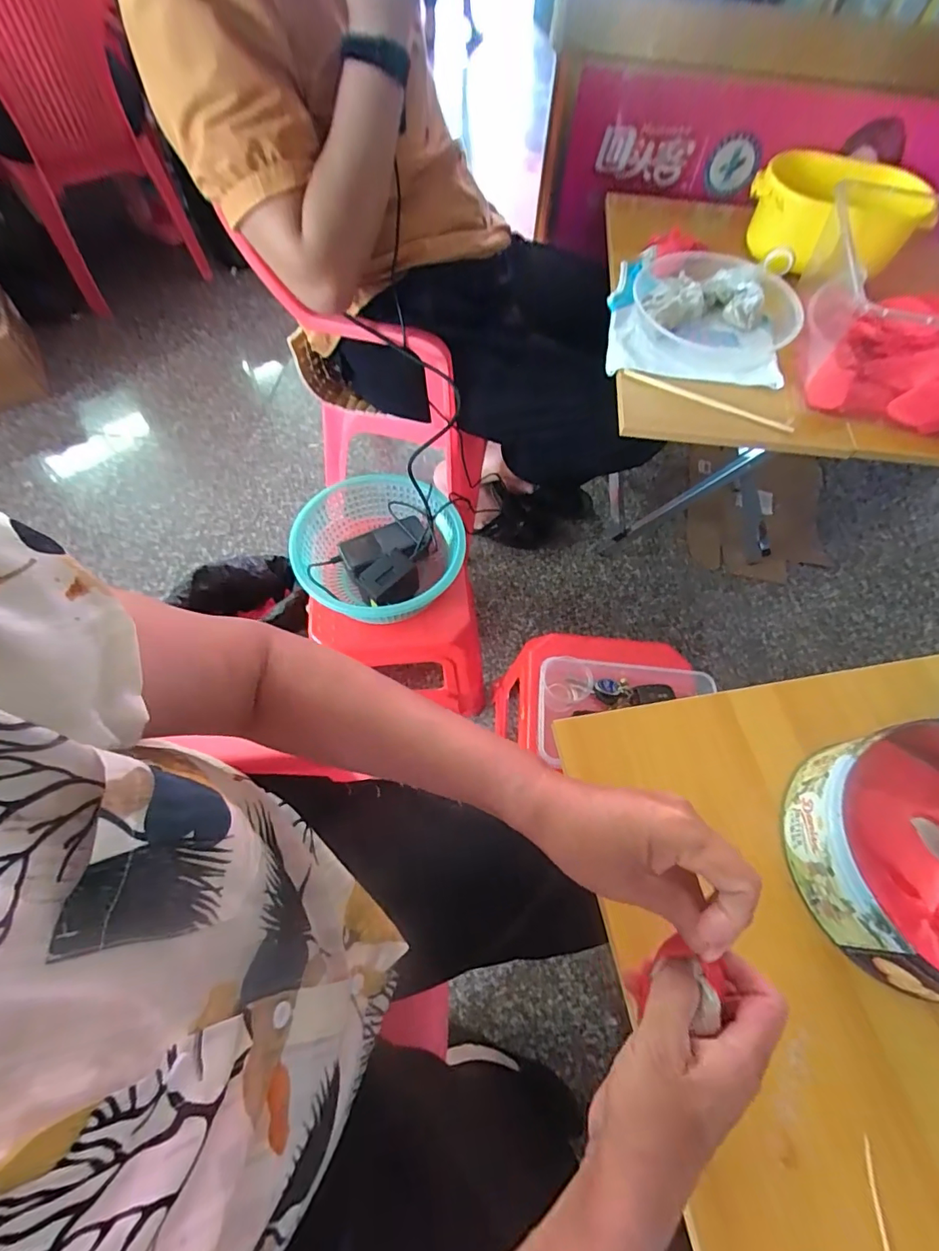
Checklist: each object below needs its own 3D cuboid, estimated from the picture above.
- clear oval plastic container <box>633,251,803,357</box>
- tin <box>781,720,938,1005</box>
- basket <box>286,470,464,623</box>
[{"bbox_3d":[0.356,-0.473,0.730,0.228,0.055,0.177,23,63,9],"label":"clear oval plastic container"},{"bbox_3d":[0.349,0.173,0.375,0.185,0.066,0.177,1,62,-2],"label":"tin"},{"bbox_3d":[-0.133,-0.102,0.745,0.236,0.101,0.228,1,62,-2],"label":"basket"}]

